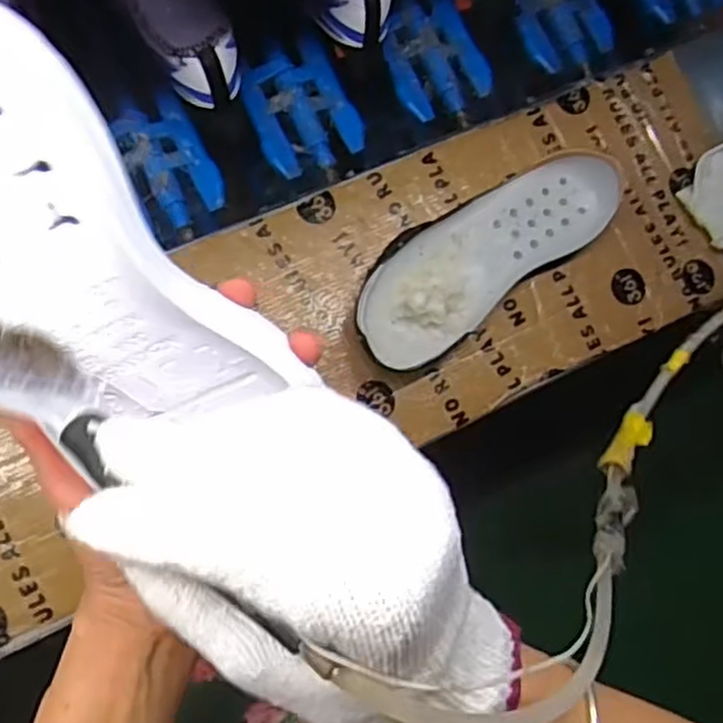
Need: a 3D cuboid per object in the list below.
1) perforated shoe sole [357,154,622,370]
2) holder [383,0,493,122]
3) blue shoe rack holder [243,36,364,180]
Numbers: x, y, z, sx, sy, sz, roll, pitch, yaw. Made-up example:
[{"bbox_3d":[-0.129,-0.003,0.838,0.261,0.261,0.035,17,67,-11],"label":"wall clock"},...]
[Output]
[{"bbox_3d":[0.103,-0.088,0.606,0.251,0.045,0.093,-34,89,-9],"label":"perforated shoe sole"},{"bbox_3d":[0.066,-0.279,0.664,0.084,0.019,0.100,-26,87,-9],"label":"holder"},{"bbox_3d":[-0.054,-0.224,0.647,0.087,0.019,0.107,-29,88,-9],"label":"blue shoe rack holder"}]

